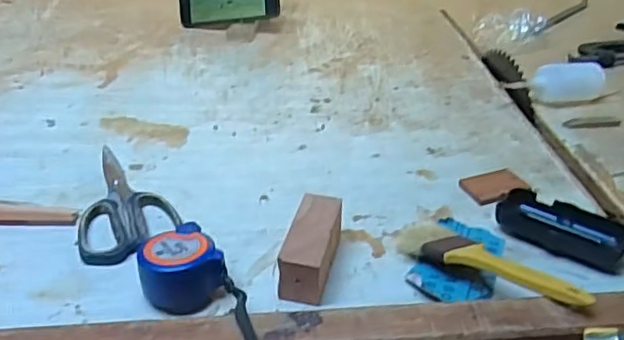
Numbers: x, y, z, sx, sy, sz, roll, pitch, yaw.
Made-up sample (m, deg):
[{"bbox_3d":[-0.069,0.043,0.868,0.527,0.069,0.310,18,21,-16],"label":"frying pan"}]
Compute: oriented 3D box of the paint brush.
[{"bbox_3d":[0.138,0.072,0.477,0.044,0.016,0.176,-19,20,-29],"label":"paint brush"}]

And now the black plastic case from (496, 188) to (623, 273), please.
[{"bbox_3d":[0.230,0.055,0.555,0.112,0.024,0.057,27,40,32],"label":"black plastic case"}]

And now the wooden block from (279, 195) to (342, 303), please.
[{"bbox_3d":[0.000,0.066,0.504,0.036,0.051,0.096,9,34,10],"label":"wooden block"}]

